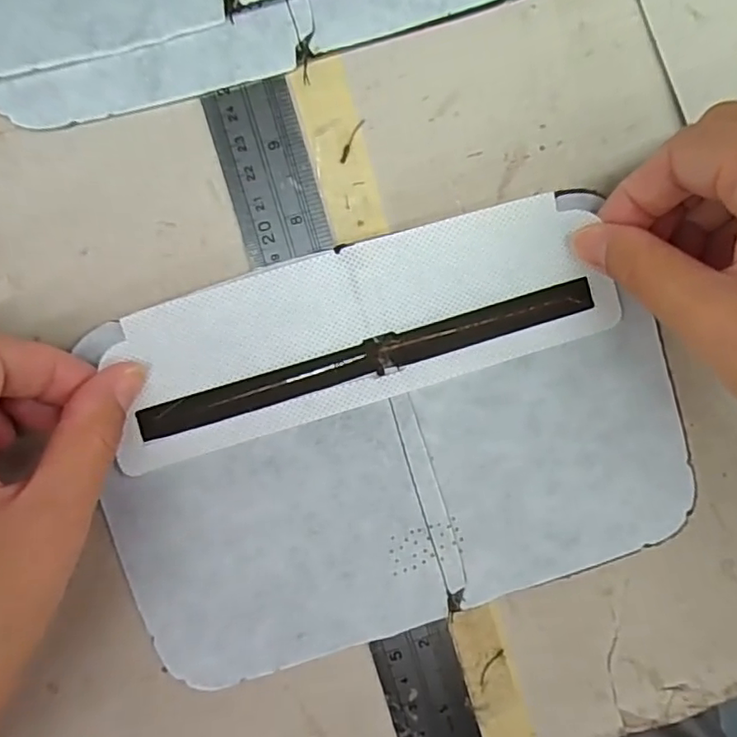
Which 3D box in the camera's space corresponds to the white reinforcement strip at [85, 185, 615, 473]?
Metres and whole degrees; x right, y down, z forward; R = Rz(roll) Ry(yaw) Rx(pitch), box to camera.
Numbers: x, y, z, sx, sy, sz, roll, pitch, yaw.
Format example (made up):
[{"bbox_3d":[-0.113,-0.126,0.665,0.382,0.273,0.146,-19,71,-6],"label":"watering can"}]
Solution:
[{"bbox_3d":[-0.002,-0.014,0.203,0.168,0.006,0.052,-17,94,-3],"label":"white reinforcement strip"}]

